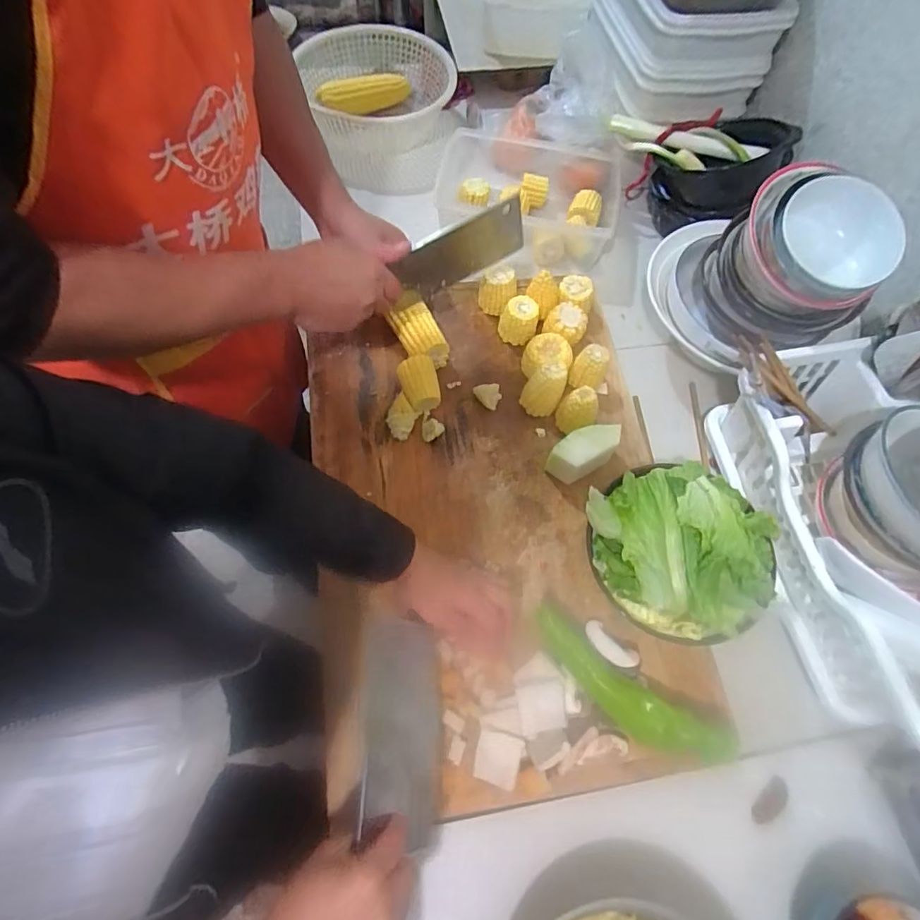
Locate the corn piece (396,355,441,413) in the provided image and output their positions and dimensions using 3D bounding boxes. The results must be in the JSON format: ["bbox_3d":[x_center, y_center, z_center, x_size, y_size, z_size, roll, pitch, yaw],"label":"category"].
[{"bbox_3d":[-0.056,-0.102,0.703,0.048,0.046,0.068,-16,66,-9],"label":"corn piece"}]

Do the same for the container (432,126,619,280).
[{"bbox_3d":[0.108,-0.444,0.896,0.315,0.103,0.215,12,65,3],"label":"container"}]

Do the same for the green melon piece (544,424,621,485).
[{"bbox_3d":[0.157,-0.008,0.662,0.103,0.062,0.046,-26,68,-14],"label":"green melon piece"}]

